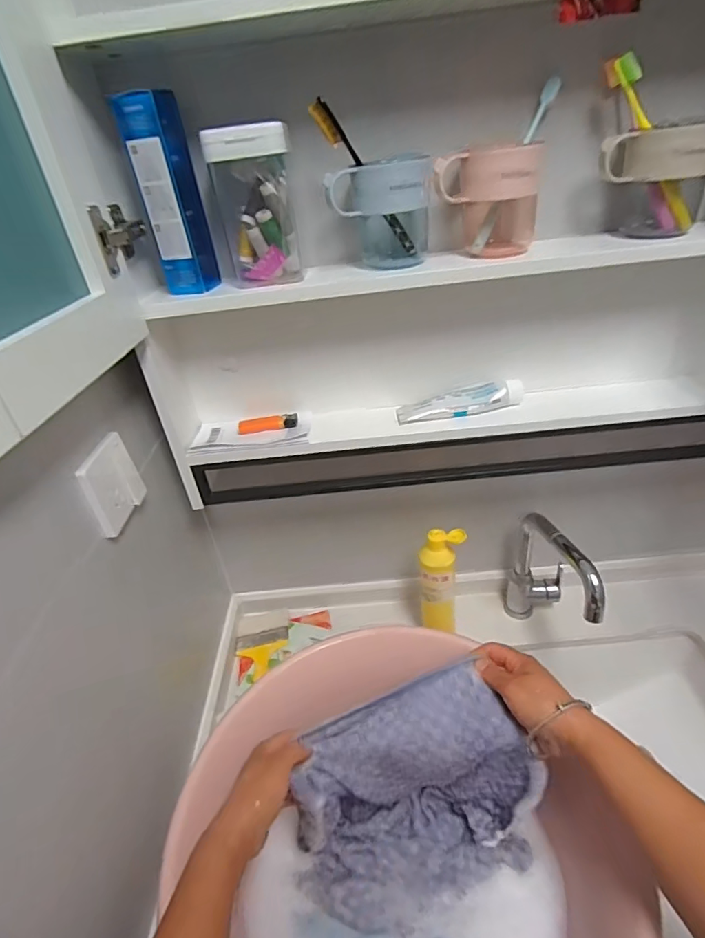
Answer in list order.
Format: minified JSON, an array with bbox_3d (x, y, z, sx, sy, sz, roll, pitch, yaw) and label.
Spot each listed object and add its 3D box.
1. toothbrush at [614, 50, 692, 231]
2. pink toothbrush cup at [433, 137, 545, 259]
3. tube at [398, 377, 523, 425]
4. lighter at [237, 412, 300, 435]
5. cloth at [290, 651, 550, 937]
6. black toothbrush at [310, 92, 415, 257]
[{"bbox_3d":[0.315,-0.333,0.506,0.017,0.183,0.016,-27,24,30],"label":"toothbrush"},{"bbox_3d":[0.148,-0.287,0.526,0.109,0.107,0.067,-2,34,8],"label":"pink toothbrush cup"},{"bbox_3d":[0.142,-0.093,0.649,0.165,0.031,0.043,-7,34,1],"label":"tube"},{"bbox_3d":[-0.115,-0.062,0.668,0.080,0.013,0.023,-9,34,-2],"label":"lighter"},{"bbox_3d":[0.060,0.342,0.507,0.228,0.192,0.126,-16,34,-12],"label":"cloth"},{"bbox_3d":[0.017,-0.298,0.517,0.014,0.185,0.022,33,86,44],"label":"black toothbrush"}]

